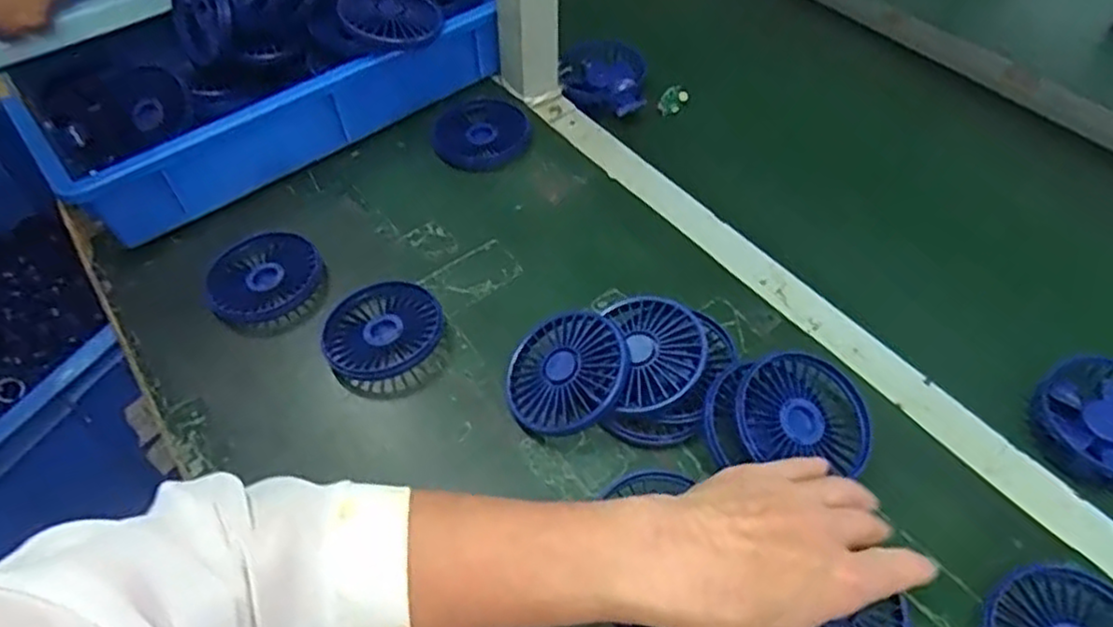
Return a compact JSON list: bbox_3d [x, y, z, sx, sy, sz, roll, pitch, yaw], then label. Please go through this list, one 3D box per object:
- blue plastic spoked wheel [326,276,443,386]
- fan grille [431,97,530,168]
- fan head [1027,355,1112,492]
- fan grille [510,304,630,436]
[{"bbox_3d":[-0.126,0.008,0.519,0.082,0.018,0.088,-1,53,1],"label":"blue plastic spoked wheel"},{"bbox_3d":[-0.069,-0.169,0.659,0.086,0.014,0.084,-2,53,0],"label":"fan grille"},{"bbox_3d":[0.370,0.071,0.466,0.093,0.030,0.087,-21,55,-14],"label":"fan head"},{"bbox_3d":[0.007,0.038,0.472,0.081,0.014,0.084,-12,60,22],"label":"fan grille"}]

